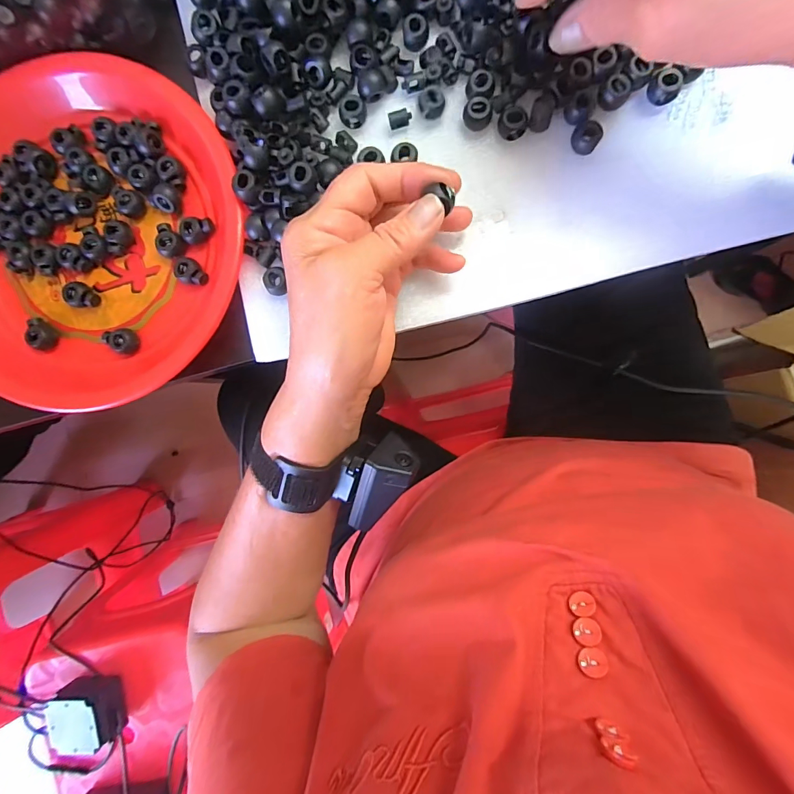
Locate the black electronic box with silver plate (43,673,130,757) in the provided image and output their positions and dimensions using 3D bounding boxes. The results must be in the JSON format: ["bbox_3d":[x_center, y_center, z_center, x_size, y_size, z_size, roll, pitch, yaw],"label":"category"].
[{"bbox_3d":[-0.433,0.445,0.570,0.085,0.046,0.080,-11,90,5],"label":"black electronic box with silver plate"}]

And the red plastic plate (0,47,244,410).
[{"bbox_3d":[-0.218,-0.113,0.279,0.238,0.027,0.217,0,91,5],"label":"red plastic plate"}]

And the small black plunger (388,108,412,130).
[{"bbox_3d":[0.002,-0.177,0.259,0.014,0.008,0.010,-7,91,5],"label":"small black plunger"}]

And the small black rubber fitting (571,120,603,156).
[{"bbox_3d":[0.115,-0.157,0.246,0.016,0.008,0.016,0,91,5],"label":"small black rubber fitting"}]

